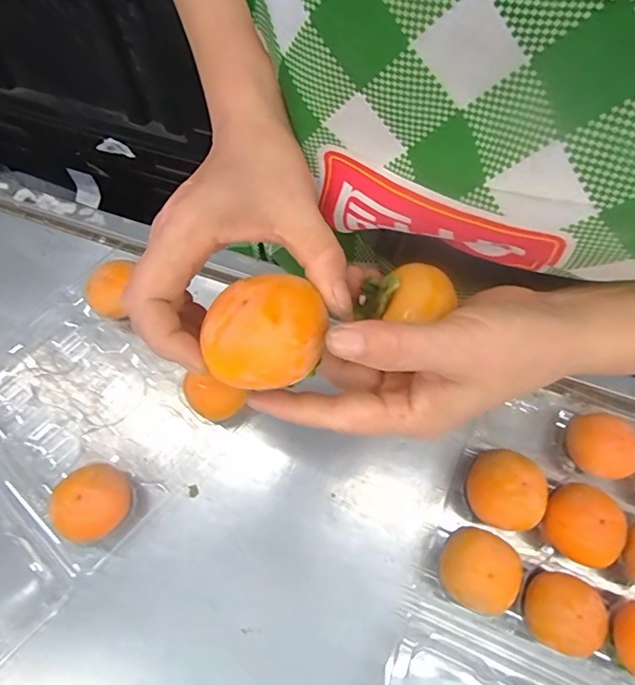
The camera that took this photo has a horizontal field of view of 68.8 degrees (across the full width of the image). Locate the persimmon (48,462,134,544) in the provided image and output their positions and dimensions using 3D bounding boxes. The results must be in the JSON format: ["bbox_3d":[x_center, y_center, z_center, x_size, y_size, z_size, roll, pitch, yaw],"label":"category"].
[{"bbox_3d":[-0.174,0.125,0.365,0.051,0.048,0.055,0,70,-1],"label":"persimmon"}]

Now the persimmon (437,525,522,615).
[{"bbox_3d":[0.119,0.171,0.350,0.053,0.050,0.052,0,70,-1],"label":"persimmon"}]

